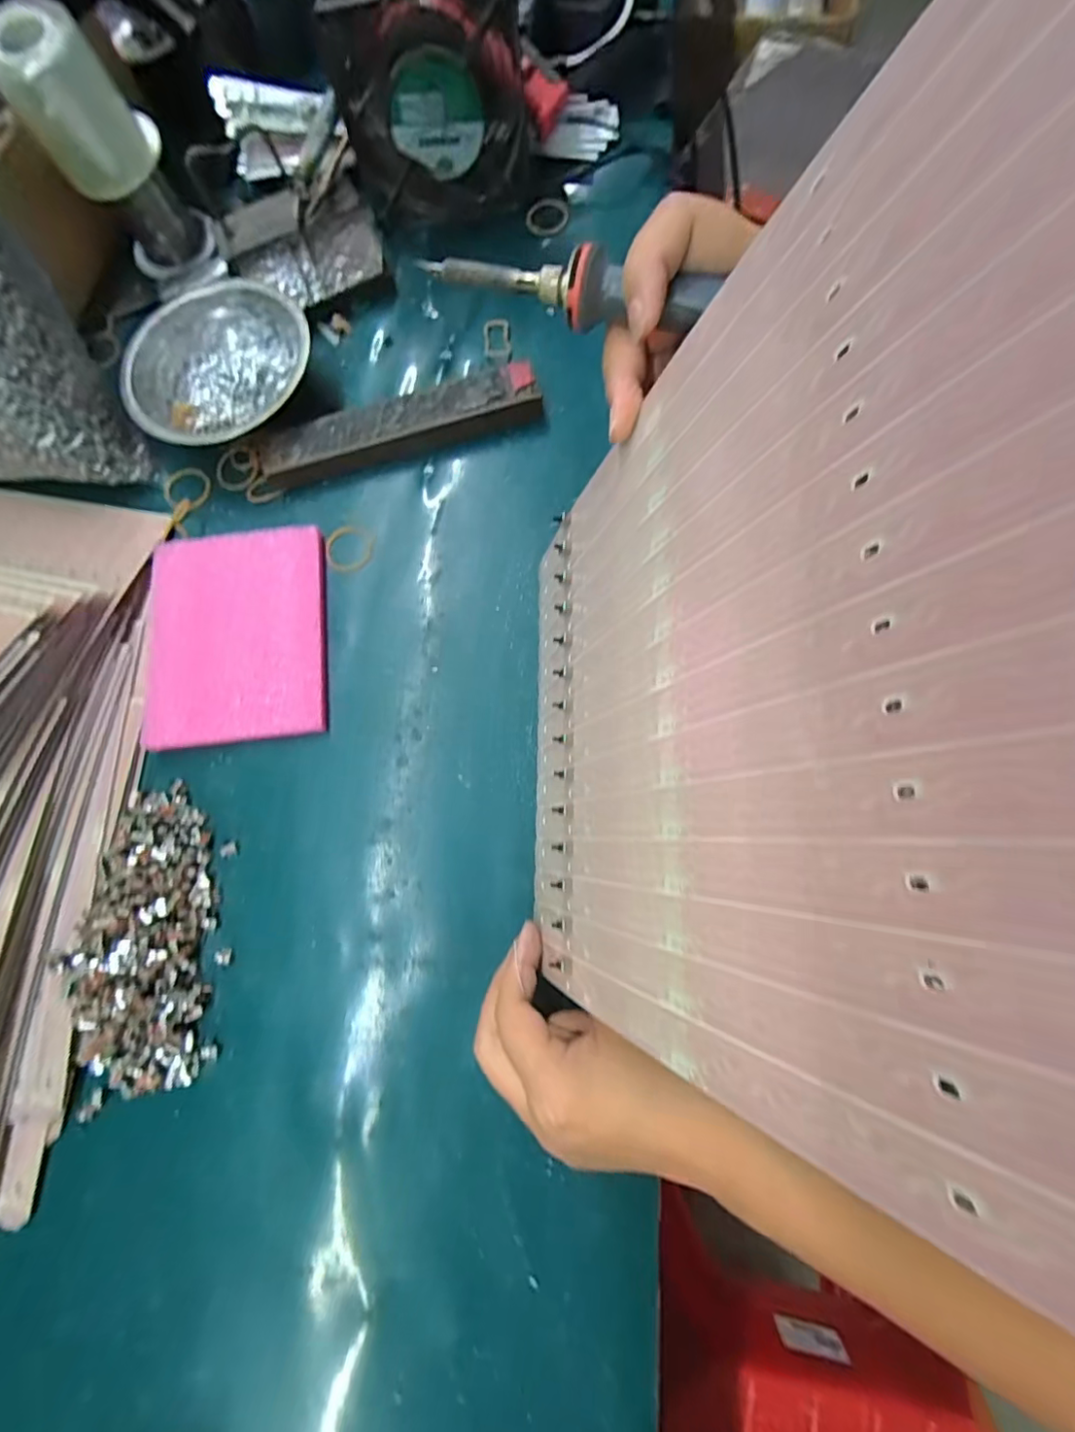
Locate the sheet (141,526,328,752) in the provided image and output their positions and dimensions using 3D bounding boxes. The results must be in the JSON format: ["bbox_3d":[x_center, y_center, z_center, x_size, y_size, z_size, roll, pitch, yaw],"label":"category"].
[{"bbox_3d":[-0.194,-0.053,0.351,0.113,0.009,0.140,-6,78,0],"label":"sheet"}]

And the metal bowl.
[{"bbox_3d":[-0.221,-0.247,0.386,0.125,0.039,0.121,-1,79,3],"label":"metal bowl"}]

